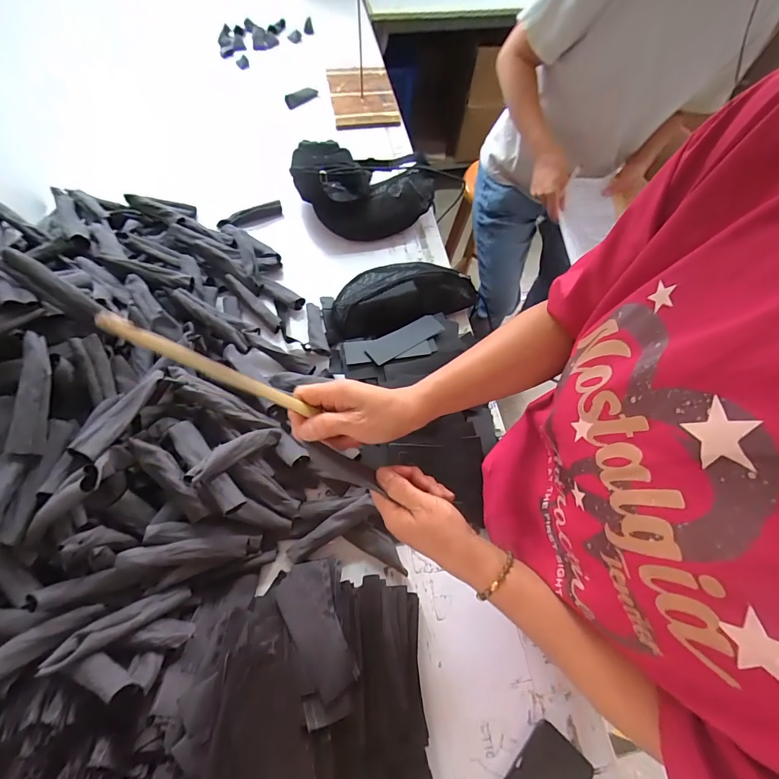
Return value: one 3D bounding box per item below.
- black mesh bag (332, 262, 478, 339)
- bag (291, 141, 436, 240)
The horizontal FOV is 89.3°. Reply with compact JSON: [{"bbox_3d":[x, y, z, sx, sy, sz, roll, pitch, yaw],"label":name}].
[{"bbox_3d":[0.025,-0.193,0.789,0.288,0.081,0.151,-8,65,-6],"label":"black mesh bag"},{"bbox_3d":[-0.073,-0.452,0.901,0.331,0.120,0.229,14,65,4],"label":"bag"}]

